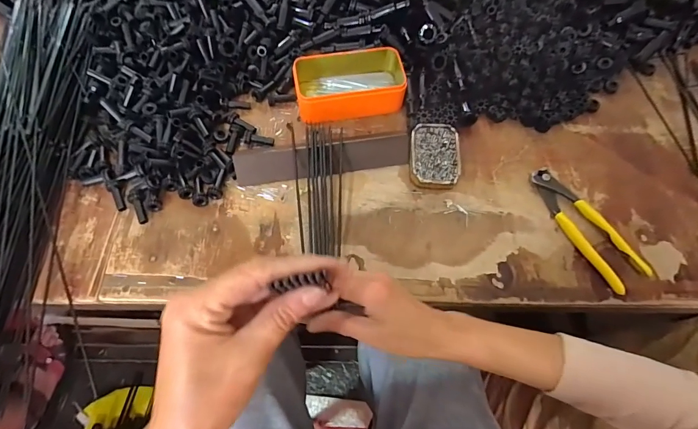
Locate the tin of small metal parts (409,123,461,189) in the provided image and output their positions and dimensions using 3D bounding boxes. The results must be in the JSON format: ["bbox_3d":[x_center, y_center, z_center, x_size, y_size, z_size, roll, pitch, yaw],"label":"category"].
[{"bbox_3d":[0.109,-0.076,0.480,0.060,0.019,0.089,3,66,-1],"label":"tin of small metal parts"}]

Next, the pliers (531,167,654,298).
[{"bbox_3d":[0.280,0.012,0.450,0.050,0.026,0.163,-30,77,-10],"label":"pliers"}]

